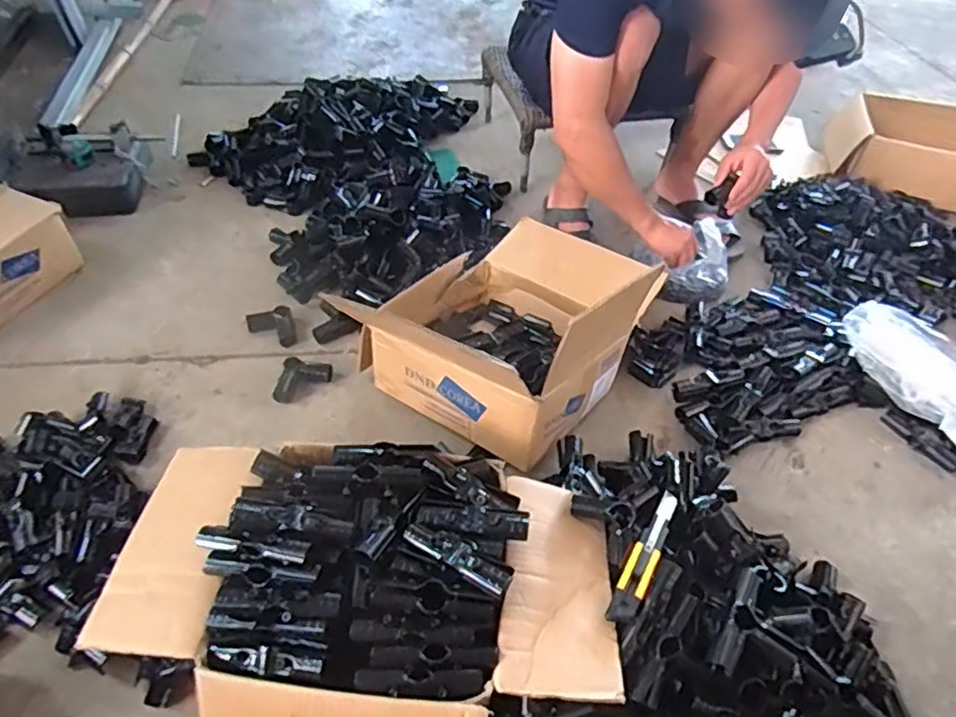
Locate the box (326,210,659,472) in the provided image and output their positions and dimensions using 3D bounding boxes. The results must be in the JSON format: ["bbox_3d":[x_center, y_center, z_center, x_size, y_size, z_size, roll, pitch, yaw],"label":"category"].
[{"bbox_3d":[0.075,-0.092,1.058,0.347,0.236,0.453,32,52,24],"label":"box"}]

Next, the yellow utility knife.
[{"bbox_3d":[0.206,0.238,0.784,0.033,0.011,0.190,25,50,19],"label":"yellow utility knife"}]

